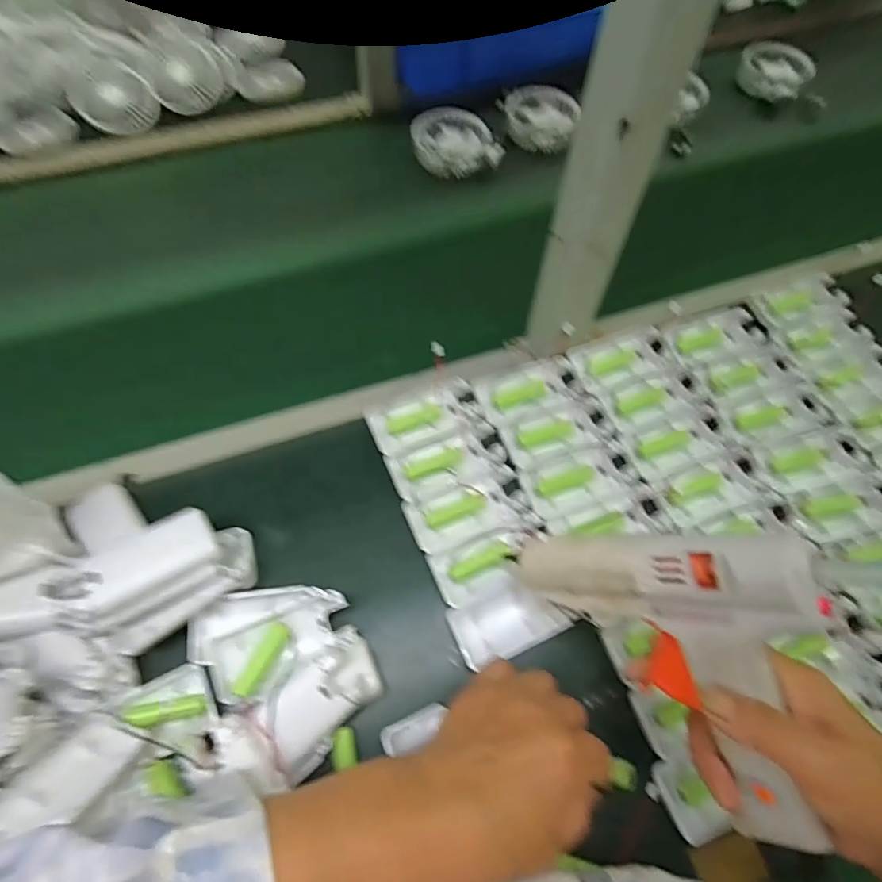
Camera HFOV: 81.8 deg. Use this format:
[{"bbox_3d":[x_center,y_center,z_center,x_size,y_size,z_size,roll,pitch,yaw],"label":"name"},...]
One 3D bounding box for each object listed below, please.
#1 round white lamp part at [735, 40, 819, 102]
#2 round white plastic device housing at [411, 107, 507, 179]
[{"bbox_3d":[0.430,-0.480,0.659,0.061,0.017,0.092,-44,65,21],"label":"round white lamp part"},{"bbox_3d":[0.015,-0.364,0.621,0.093,0.023,0.108,-14,66,-9],"label":"round white plastic device housing"}]

